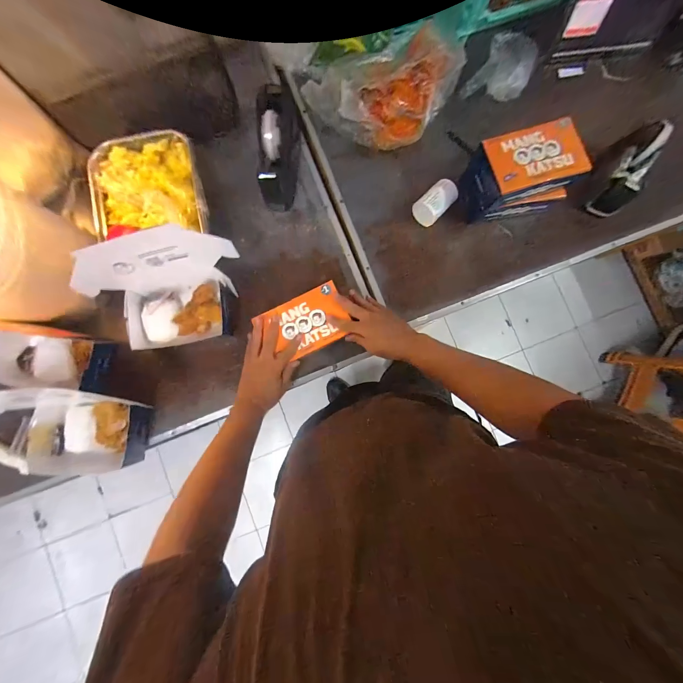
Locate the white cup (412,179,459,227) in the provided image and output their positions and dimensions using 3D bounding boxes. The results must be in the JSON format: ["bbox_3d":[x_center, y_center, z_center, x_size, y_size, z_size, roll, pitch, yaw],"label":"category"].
[{"bbox_3d":[0.196,-0.291,0.625,0.093,0.060,0.055,-44,87,-4],"label":"white cup"}]

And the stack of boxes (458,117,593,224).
[{"bbox_3d":[0.341,-0.324,0.569,0.194,0.100,0.127,-16,86,-3],"label":"stack of boxes"}]

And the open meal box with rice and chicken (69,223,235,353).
[{"bbox_3d":[-0.326,-0.091,0.560,0.262,0.151,0.168,-11,85,-2],"label":"open meal box with rice and chicken"}]

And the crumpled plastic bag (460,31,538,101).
[{"bbox_3d":[0.353,-0.587,0.640,0.109,0.069,0.126,34,85,2],"label":"crumpled plastic bag"}]

